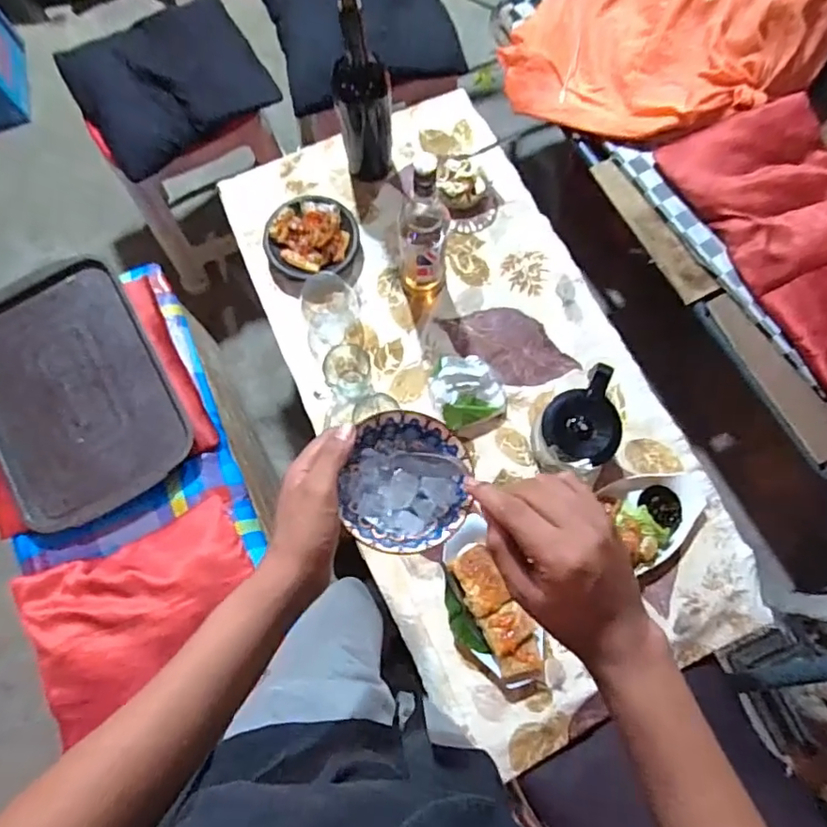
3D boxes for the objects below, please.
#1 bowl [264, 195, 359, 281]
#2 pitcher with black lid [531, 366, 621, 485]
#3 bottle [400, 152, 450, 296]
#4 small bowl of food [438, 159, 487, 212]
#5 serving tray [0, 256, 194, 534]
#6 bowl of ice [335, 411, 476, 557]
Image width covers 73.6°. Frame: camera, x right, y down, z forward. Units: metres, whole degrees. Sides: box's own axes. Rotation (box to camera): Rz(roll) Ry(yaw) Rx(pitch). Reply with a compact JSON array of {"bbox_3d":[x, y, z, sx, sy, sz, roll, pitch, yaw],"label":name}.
[{"bbox_3d":[-0.170,-0.294,0.923,0.154,0.044,0.147,0,76,-1],"label":"bowl"},{"bbox_3d":[0.253,0.011,0.851,0.122,0.094,0.162,11,77,2],"label":"pitcher with black lid"},{"bbox_3d":[0.018,-0.272,0.798,0.071,0.307,0.081,6,76,1],"label":"bottle"},{"bbox_3d":[0.081,-0.392,0.956,0.081,0.052,0.074,0,76,-1],"label":"small bowl of food"},{"bbox_3d":[-0.580,-0.048,0.930,0.295,0.030,0.435,-29,79,-7],"label":"serving tray"},{"bbox_3d":[-0.006,0.055,0.446,0.098,0.040,0.108,11,77,2],"label":"bowl of ice"}]

